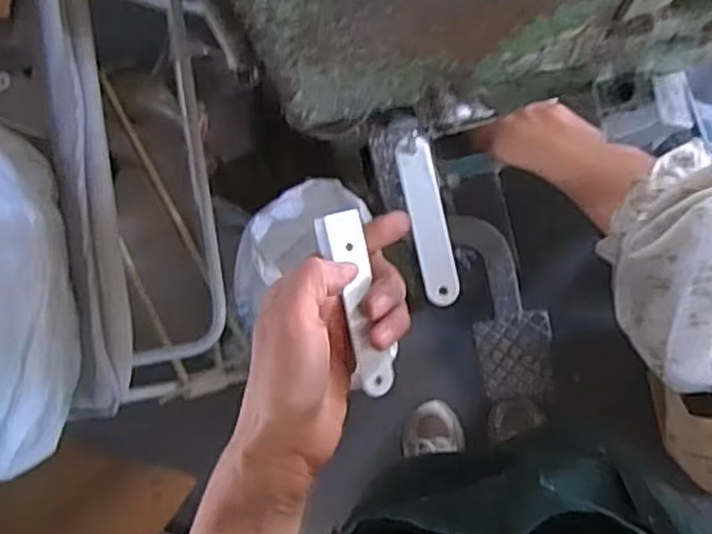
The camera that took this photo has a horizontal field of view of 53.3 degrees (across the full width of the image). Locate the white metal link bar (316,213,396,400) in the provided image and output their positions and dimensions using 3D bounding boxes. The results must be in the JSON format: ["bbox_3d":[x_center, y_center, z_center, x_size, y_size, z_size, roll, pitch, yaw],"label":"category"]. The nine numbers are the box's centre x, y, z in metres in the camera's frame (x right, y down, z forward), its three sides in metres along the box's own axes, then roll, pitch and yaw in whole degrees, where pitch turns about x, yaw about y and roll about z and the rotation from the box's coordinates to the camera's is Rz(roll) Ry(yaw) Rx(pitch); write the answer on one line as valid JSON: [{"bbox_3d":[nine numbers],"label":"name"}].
[{"bbox_3d":[0.002,0.020,0.372,0.025,0.009,0.099,-16,95,-22],"label":"white metal link bar"}]

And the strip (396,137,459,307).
[{"bbox_3d":[0.038,-0.023,0.372,0.018,0.004,0.087,-12,97,5],"label":"strip"}]

